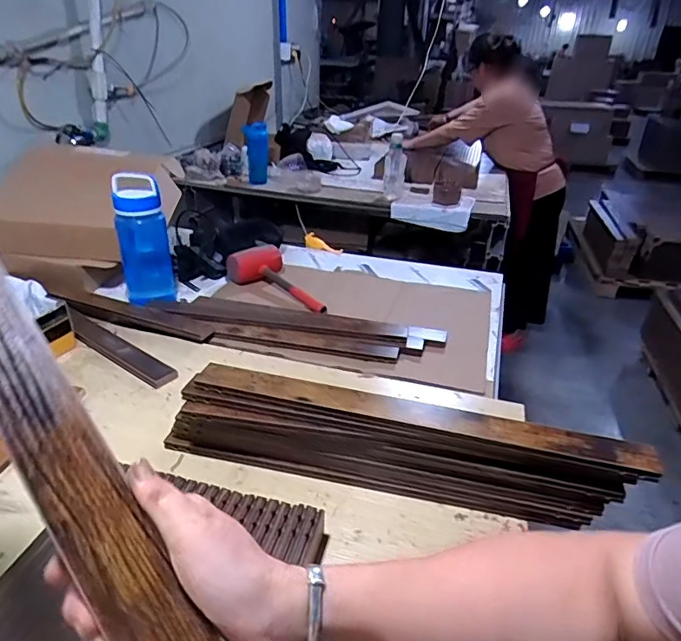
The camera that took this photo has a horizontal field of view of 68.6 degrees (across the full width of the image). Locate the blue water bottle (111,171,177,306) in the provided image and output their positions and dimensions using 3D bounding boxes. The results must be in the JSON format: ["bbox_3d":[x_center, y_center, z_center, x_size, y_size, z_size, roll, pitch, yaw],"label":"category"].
[{"bbox_3d":[-0.419,-0.174,1.066,0.101,0.264,0.083,-9,31,-19],"label":"blue water bottle"}]

